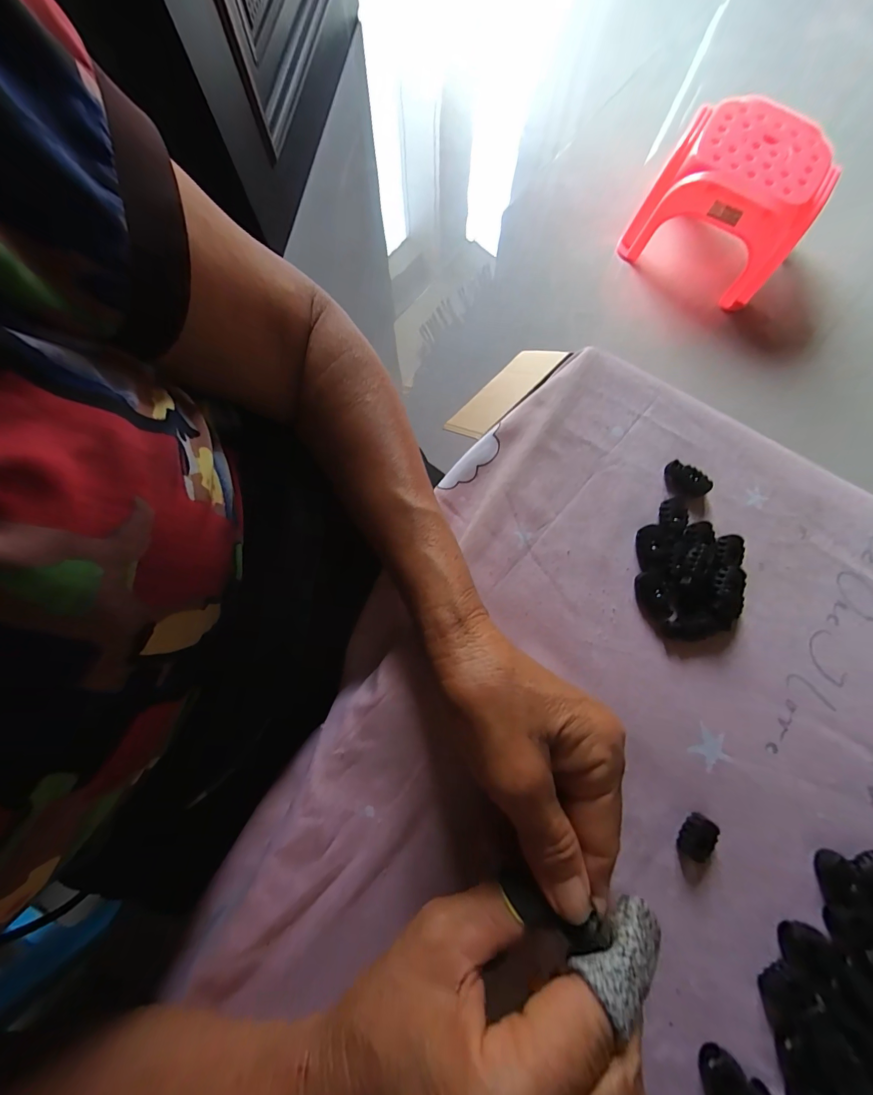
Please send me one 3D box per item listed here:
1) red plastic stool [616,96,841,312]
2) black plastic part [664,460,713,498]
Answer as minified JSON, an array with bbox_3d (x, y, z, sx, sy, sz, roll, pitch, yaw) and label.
[{"bbox_3d":[0.623,-0.722,0.845,0.314,0.199,0.252,36,82,4],"label":"red plastic stool"},{"bbox_3d":[0.160,-0.042,0.254,0.028,0.008,0.016,28,79,5],"label":"black plastic part"}]

